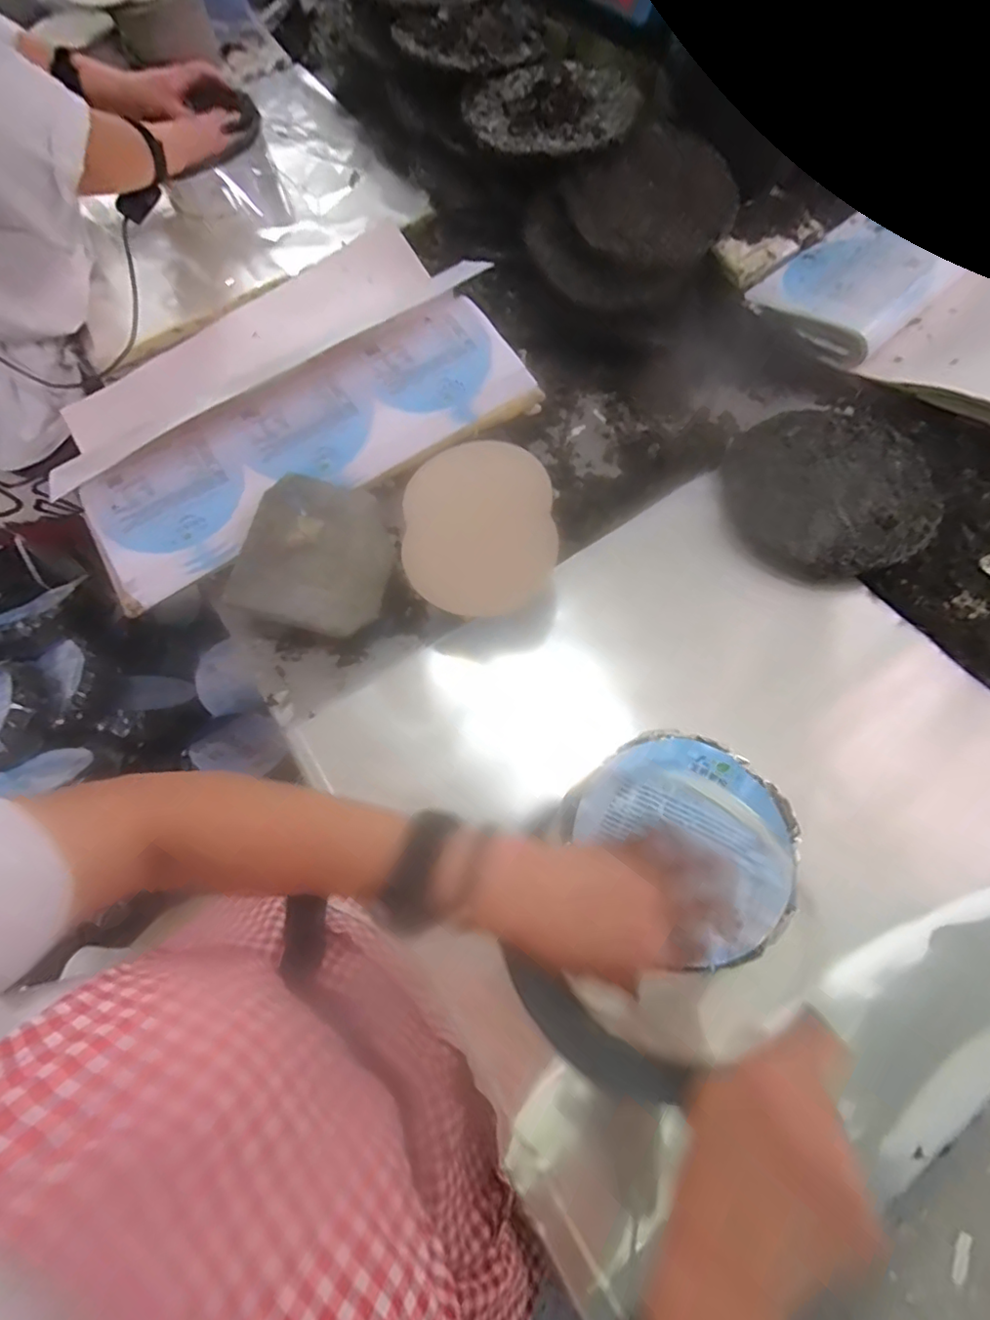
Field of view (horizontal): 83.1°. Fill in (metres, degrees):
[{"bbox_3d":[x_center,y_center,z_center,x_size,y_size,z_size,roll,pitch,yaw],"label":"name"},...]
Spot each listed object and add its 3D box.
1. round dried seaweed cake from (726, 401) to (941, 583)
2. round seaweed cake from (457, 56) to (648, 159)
[{"bbox_3d":[0.335,-0.172,0.566,0.205,0.021,0.195,-1,70,3],"label":"round dried seaweed cake"},{"bbox_3d":[0.064,-0.653,0.655,0.183,0.029,0.175,-2,68,4],"label":"round seaweed cake"}]

